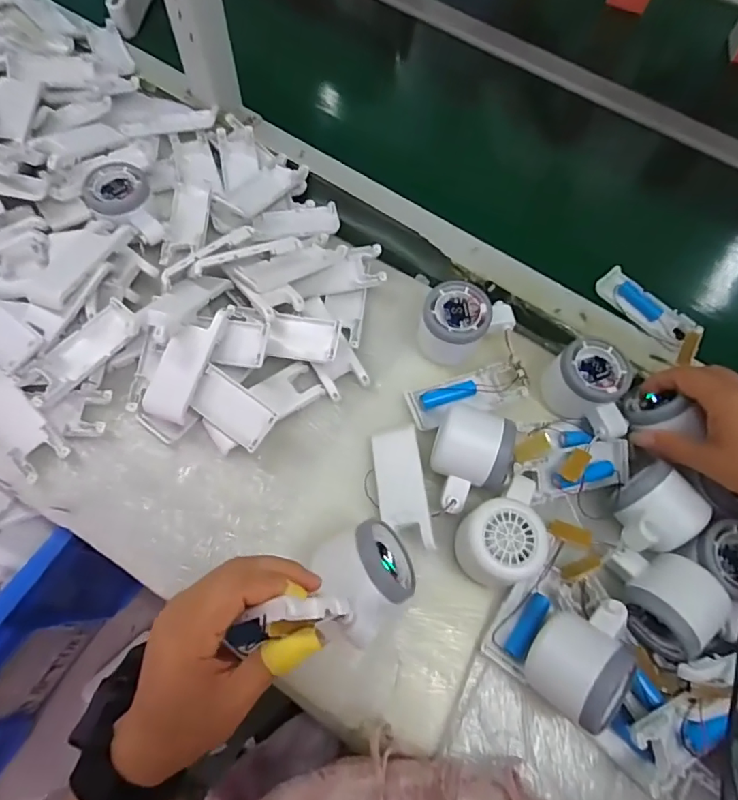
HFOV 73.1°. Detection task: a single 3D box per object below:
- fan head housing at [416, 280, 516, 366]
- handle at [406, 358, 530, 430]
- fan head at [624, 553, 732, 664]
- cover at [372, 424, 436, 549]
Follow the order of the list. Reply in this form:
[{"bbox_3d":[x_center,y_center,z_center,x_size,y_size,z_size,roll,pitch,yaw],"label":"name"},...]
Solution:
[{"bbox_3d":[0.086,-0.064,0.448,0.081,0.051,0.064,15,66,3],"label":"fan head housing"},{"bbox_3d":[0.089,-0.007,0.441,0.111,0.015,0.037,-17,68,-11],"label":"handle"},{"bbox_3d":[0.223,0.149,0.368,0.055,0.051,0.057,-34,72,-17],"label":"fan head"},{"bbox_3d":[0.027,0.069,0.396,0.041,0.012,0.094,-15,62,19],"label":"cover"}]

